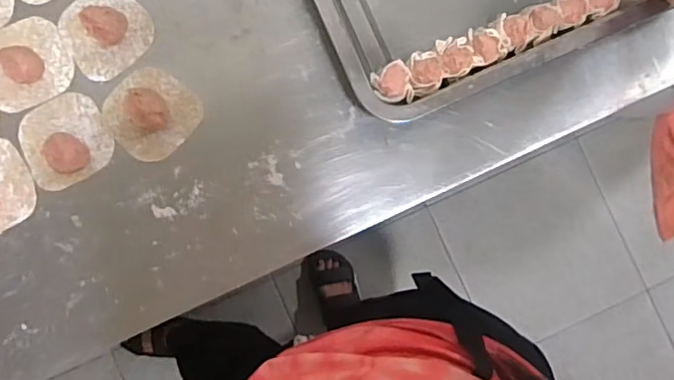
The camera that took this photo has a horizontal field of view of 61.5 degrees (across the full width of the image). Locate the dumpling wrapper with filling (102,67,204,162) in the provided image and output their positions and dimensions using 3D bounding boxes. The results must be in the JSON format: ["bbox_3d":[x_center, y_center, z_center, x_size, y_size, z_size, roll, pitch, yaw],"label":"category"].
[{"bbox_3d":[-0.170,-0.071,0.513,0.077,0.017,0.076,38,85,-1],"label":"dumpling wrapper with filling"}]

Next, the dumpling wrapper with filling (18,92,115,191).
[{"bbox_3d":[-0.247,-0.047,0.507,0.075,0.020,0.077,0,87,-4],"label":"dumpling wrapper with filling"}]

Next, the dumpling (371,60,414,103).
[{"bbox_3d":[0.048,-0.096,0.517,0.035,0.033,0.036,0,87,-4],"label":"dumpling"}]

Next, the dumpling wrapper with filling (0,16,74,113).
[{"bbox_3d":[-0.284,-0.117,0.509,0.077,0.019,0.076,-27,89,-5],"label":"dumpling wrapper with filling"}]

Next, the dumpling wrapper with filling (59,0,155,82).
[{"bbox_3d":[-0.214,-0.148,0.514,0.077,0.020,0.074,0,87,-4],"label":"dumpling wrapper with filling"}]

